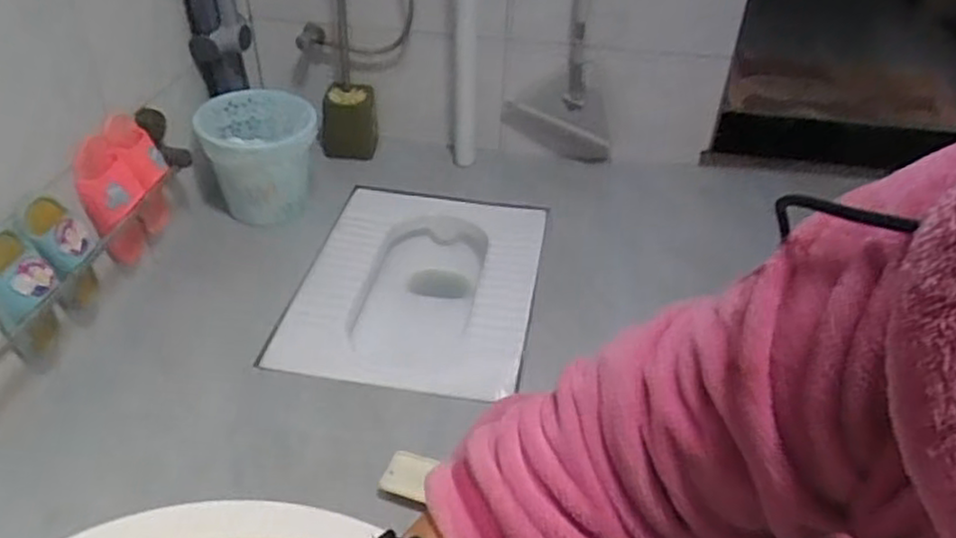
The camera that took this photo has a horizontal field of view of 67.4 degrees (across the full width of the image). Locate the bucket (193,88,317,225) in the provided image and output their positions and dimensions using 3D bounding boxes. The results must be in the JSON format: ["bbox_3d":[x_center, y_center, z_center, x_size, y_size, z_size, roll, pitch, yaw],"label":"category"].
[{"bbox_3d":[-0.441,-0.225,1.458,0.220,0.200,0.208,1,38,-1],"label":"bucket"}]

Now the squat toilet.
[{"bbox_3d":[-0.107,0.064,1.405,0.426,0.144,0.552,7,38,7],"label":"squat toilet"}]

